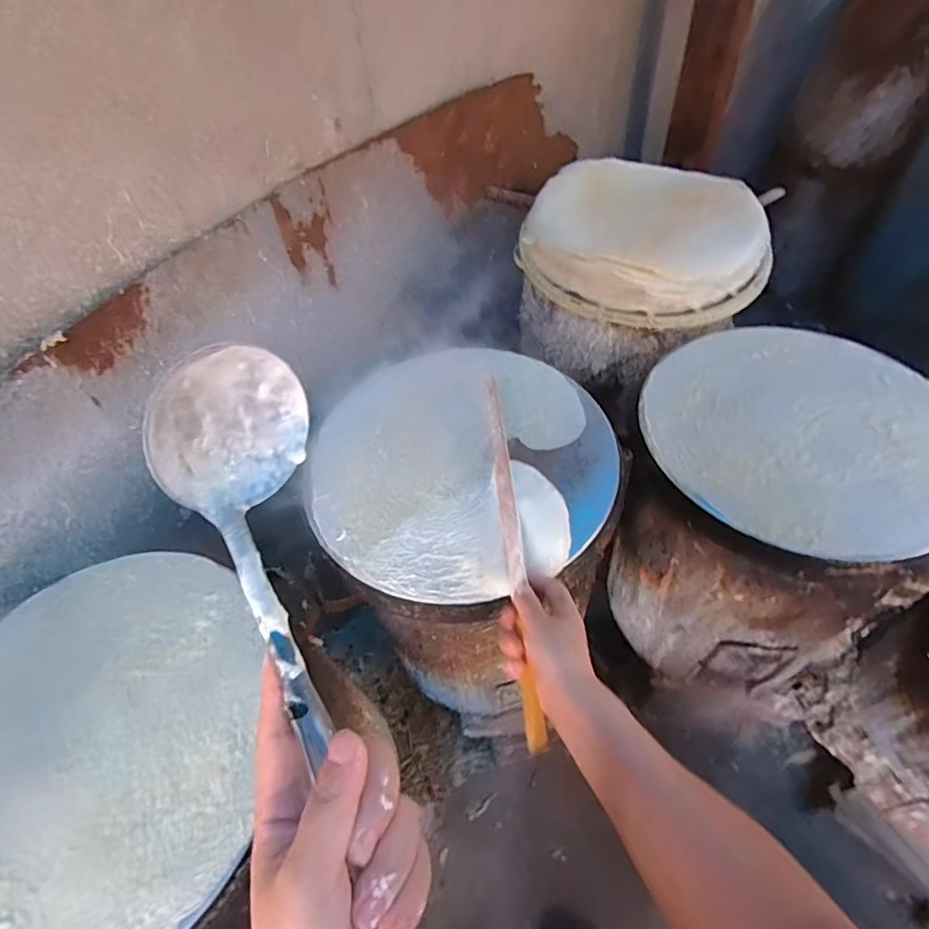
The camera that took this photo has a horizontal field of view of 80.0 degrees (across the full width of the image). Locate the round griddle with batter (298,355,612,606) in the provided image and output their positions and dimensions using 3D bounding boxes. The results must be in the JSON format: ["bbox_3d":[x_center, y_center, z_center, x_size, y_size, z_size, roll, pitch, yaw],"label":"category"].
[{"bbox_3d":[-0.001,-0.004,0.652,0.355,0.031,0.322,-15,55,-7],"label":"round griddle with batter"}]

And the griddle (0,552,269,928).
[{"bbox_3d":[-0.360,0.257,0.504,0.345,0.032,0.354,-1,55,2],"label":"griddle"}]

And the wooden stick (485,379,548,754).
[{"bbox_3d":[0.049,0.067,0.589,0.020,0.024,0.428,-4,52,0],"label":"wooden stick"}]

